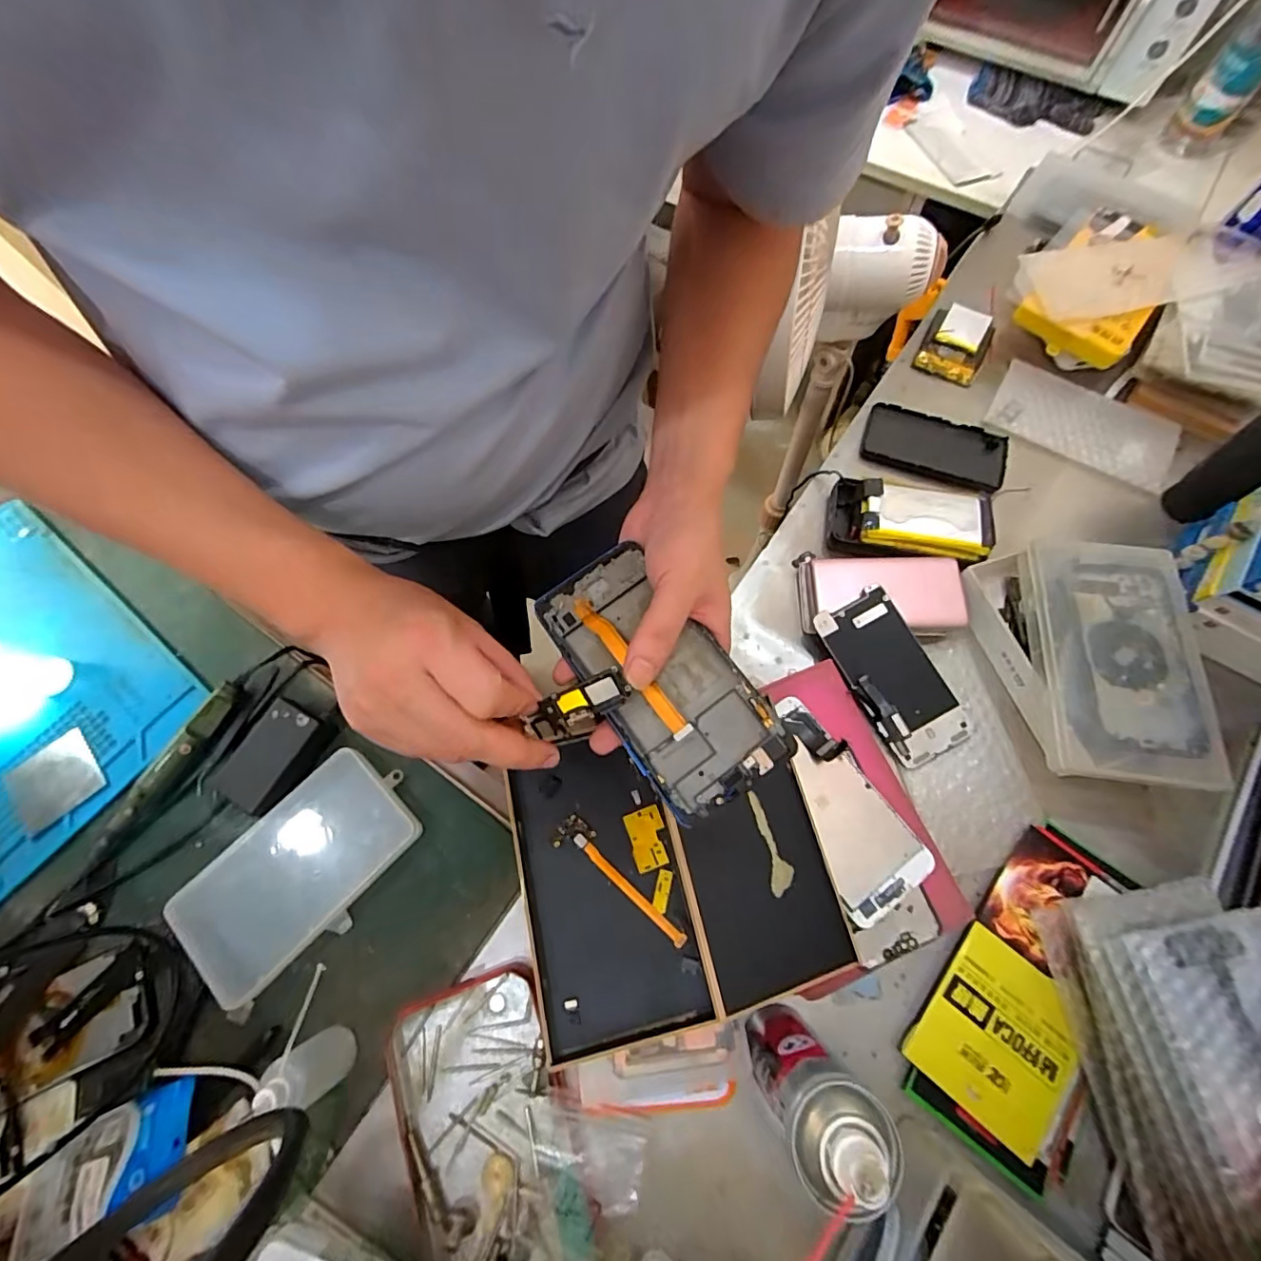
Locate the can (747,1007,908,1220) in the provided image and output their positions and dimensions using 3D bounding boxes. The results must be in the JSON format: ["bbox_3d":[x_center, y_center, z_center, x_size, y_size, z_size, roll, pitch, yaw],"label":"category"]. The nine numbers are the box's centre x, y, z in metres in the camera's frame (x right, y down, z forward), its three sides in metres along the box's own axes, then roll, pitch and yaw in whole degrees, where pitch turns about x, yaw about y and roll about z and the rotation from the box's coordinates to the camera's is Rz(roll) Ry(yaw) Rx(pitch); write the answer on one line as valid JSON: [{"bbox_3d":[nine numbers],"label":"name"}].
[{"bbox_3d":[0.096,0.250,0.297,0.045,0.155,0.047,0,70,0],"label":"can"}]

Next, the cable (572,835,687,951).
[{"bbox_3d":[-0.002,0.172,0.356,0.095,0.004,0.008,40,75,13],"label":"cable"}]

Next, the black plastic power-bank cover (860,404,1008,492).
[{"bbox_3d":[0.303,-0.185,0.531,0.134,0.009,0.076,19,71,10],"label":"black plastic power-bank cover"}]

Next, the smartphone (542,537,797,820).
[{"bbox_3d":[0.013,0.024,0.296,0.072,0.012,0.152,-36,75,-11],"label":"smartphone"}]

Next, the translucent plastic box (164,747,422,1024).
[{"bbox_3d":[-0.266,0.189,0.424,0.104,0.020,0.180,40,76,16],"label":"translucent plastic box"}]

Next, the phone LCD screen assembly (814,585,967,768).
[{"bbox_3d":[0.215,0.036,0.441,0.068,0.008,0.137,-28,79,-7],"label":"phone LCD screen assembly"}]

